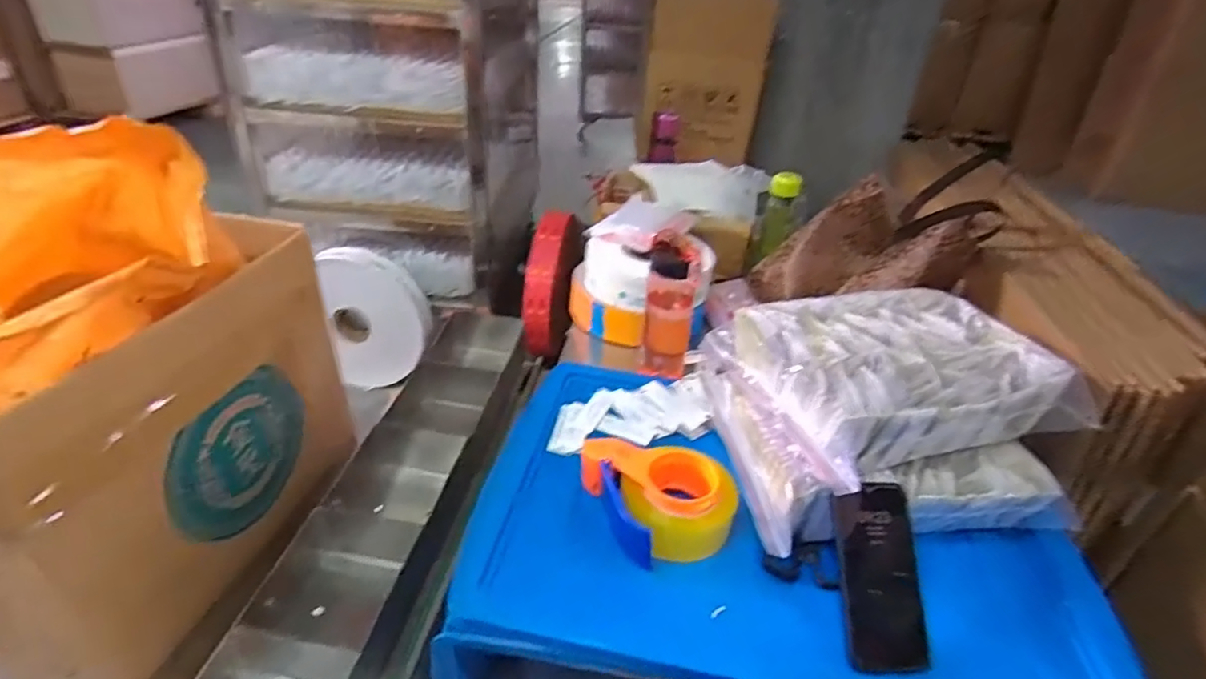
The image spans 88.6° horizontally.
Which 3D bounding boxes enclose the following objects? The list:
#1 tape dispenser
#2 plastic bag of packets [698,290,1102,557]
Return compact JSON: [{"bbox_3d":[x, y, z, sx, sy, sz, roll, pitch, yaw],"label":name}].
[{"bbox_3d":[0.064,0.172,0.677,0.157,0.061,0.135,-4,35,-12],"label":"tape dispenser"},{"bbox_3d":[0.302,0.073,0.703,0.348,0.167,0.264,-7,36,-16],"label":"plastic bag of packets"}]

